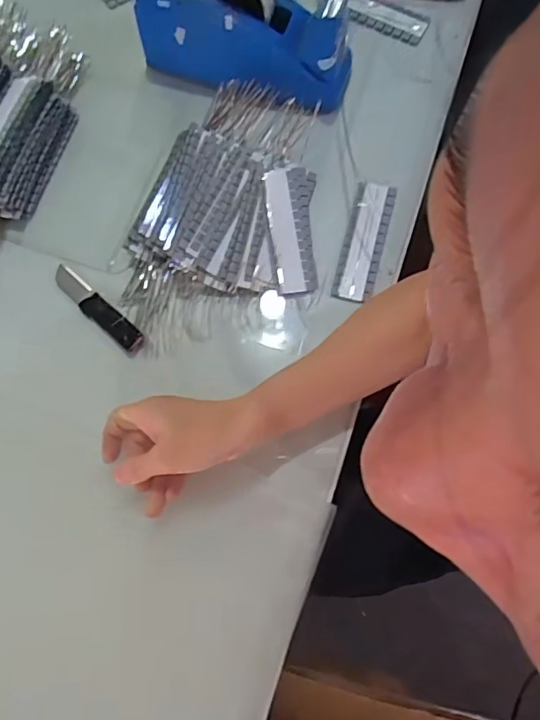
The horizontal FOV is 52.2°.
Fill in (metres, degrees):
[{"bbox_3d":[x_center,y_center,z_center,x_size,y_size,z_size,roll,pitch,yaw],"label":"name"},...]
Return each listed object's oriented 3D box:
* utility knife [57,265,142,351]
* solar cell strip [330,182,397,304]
[{"bbox_3d":[-0.167,-0.051,0.528,0.114,0.008,0.023,39,80,10],"label":"utility knife"},{"bbox_3d":[0.094,-0.119,0.543,0.038,0.004,0.127,15,76,5],"label":"solar cell strip"}]

